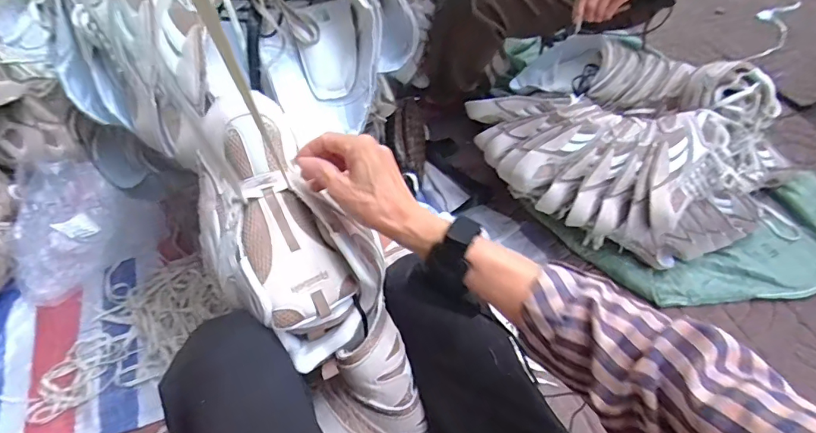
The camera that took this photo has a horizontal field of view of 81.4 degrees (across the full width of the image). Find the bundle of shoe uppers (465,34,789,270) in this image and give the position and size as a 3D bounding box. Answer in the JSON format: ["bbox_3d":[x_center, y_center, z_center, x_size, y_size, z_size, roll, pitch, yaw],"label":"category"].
[{"bbox_3d":[0.438,-0.133,0.971,0.598,0.305,0.366,25,55,21],"label":"bundle of shoe uppers"}]

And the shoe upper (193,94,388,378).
[{"bbox_3d":[-0.121,0.010,0.456,0.143,0.074,0.258,-28,89,-22],"label":"shoe upper"}]

